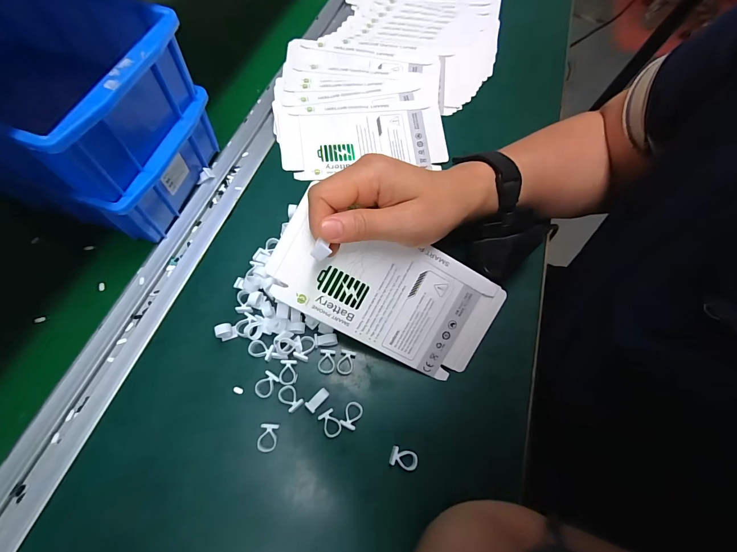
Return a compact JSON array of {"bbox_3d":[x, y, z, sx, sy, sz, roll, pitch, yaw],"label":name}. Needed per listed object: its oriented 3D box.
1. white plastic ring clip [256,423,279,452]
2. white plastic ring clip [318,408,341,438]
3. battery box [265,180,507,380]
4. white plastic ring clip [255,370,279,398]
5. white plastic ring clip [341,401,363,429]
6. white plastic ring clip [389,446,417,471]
[{"bbox_3d":[-0.069,0.112,0.230,0.012,0.006,0.018,8,65,-1],"label":"white plastic ring clip"},{"bbox_3d":[-0.027,0.105,0.237,0.012,0.005,0.018,-29,71,-16],"label":"white plastic ring clip"},{"bbox_3d":[0.015,0.011,0.249,0.170,0.004,0.087,28,91,-11],"label":"battery box"},{"bbox_3d":[-0.075,0.079,0.241,0.012,0.004,0.018,30,67,9],"label":"white plastic ring clip"},{"bbox_3d":[-0.012,0.100,0.241,0.013,0.005,0.018,24,66,7],"label":"white plastic ring clip"},{"bbox_3d":[0.025,0.127,0.233,0.019,0.008,0.012,16,66,3],"label":"white plastic ring clip"}]

